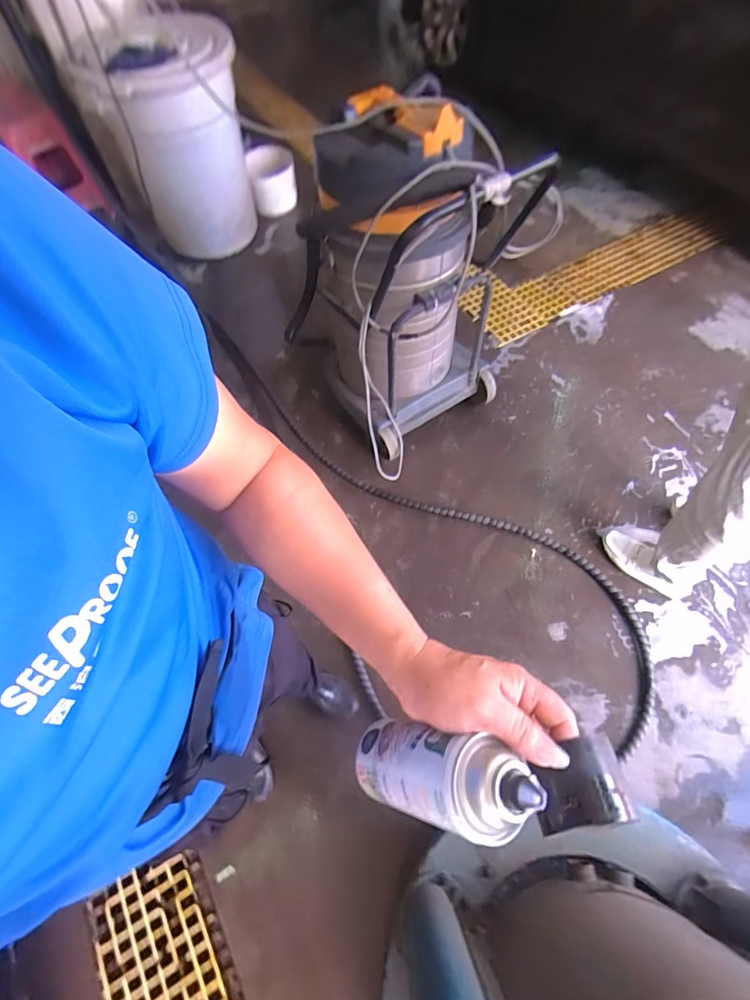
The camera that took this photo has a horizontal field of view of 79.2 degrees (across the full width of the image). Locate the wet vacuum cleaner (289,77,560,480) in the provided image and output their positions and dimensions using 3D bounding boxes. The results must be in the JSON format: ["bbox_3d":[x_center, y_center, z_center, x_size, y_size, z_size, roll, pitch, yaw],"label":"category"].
[{"bbox_3d":[0.111,-0.665,1.461,0.549,0.959,0.549,-39,66,-19],"label":"wet vacuum cleaner"}]

